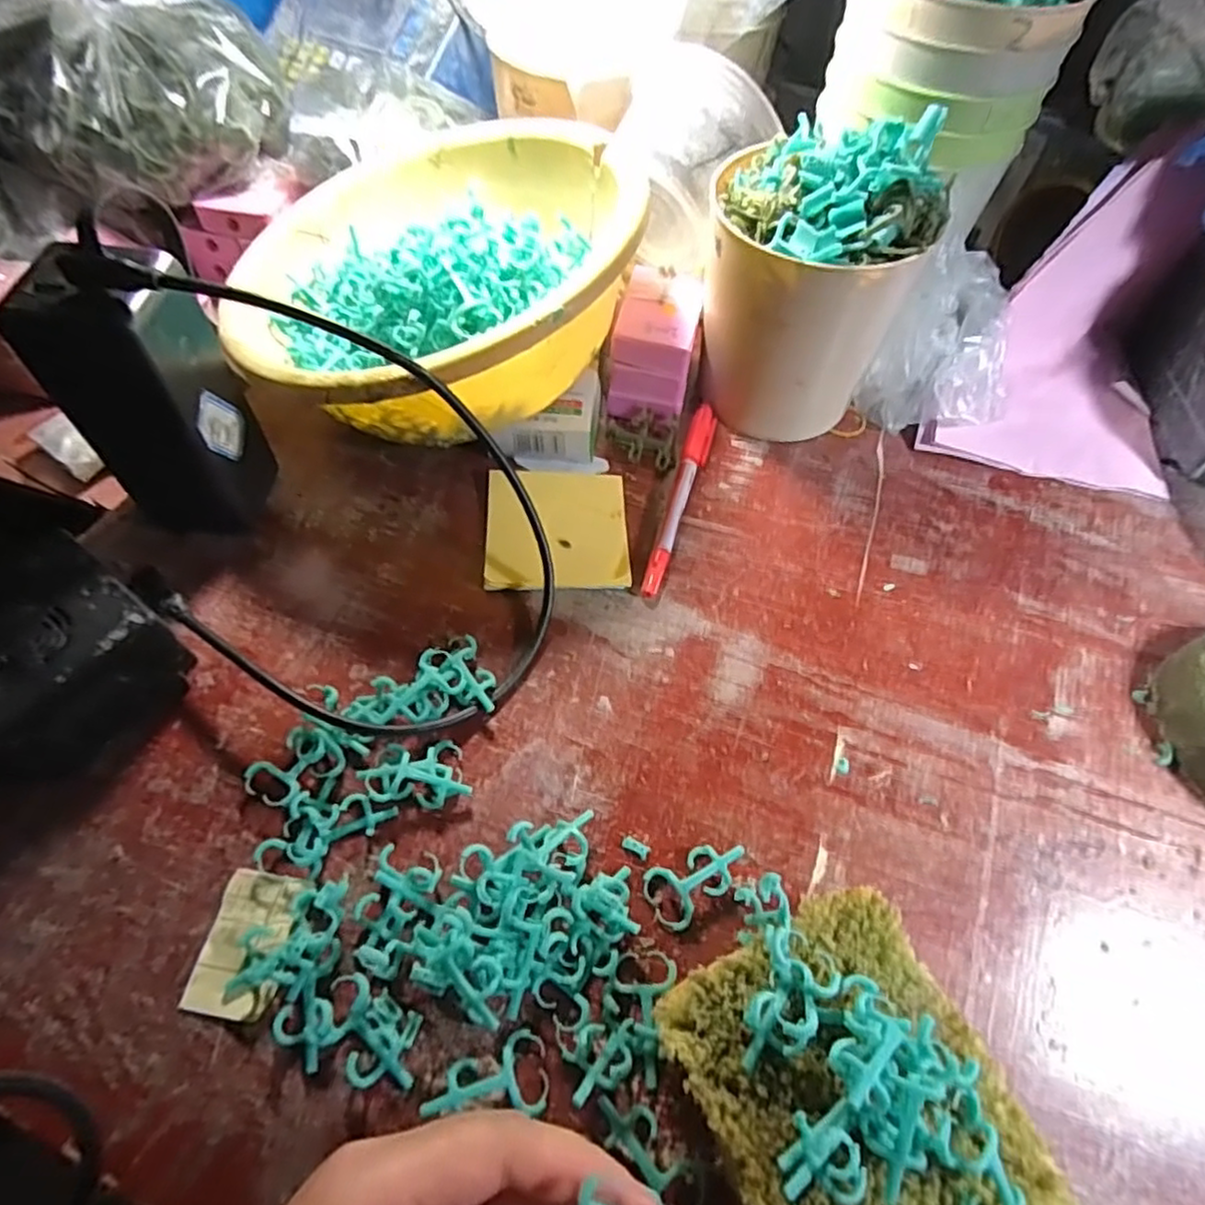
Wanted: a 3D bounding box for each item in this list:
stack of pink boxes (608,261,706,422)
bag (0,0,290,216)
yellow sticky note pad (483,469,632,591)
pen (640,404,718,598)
[{"bbox_3d":[0.032,-0.151,0.402,0.044,0.055,0.068,12,58,5],"label":"stack of pink boxes"},{"bbox_3d":[-0.281,-0.313,0.405,0.167,0.094,0.102,-31,64,-19],"label":"bag"},{"bbox_3d":[-0.024,-0.040,0.362,0.075,0.008,0.079,0,58,-3],"label":"yellow sticky note pad"},{"bbox_3d":[0.045,-0.060,0.378,0.014,0.010,0.138,15,58,7],"label":"pen"}]

